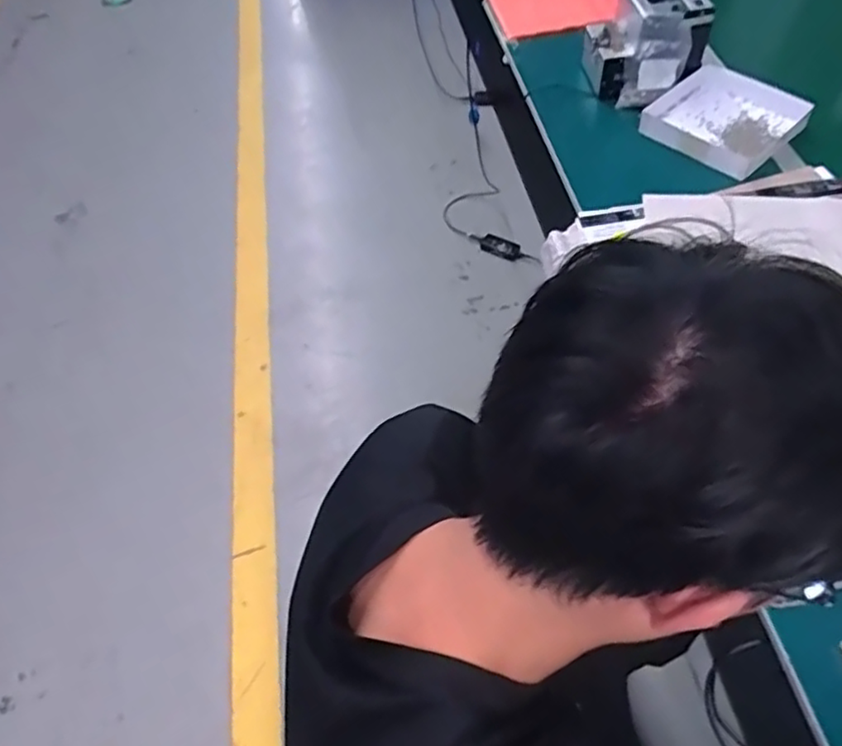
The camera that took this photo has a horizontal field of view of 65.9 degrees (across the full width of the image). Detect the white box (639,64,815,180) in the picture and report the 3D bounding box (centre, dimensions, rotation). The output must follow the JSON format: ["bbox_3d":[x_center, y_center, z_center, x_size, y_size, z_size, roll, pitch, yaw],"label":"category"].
[{"bbox_3d":[0.538,-0.448,1.138,0.230,0.052,0.225,-35,60,-20],"label":"white box"}]

